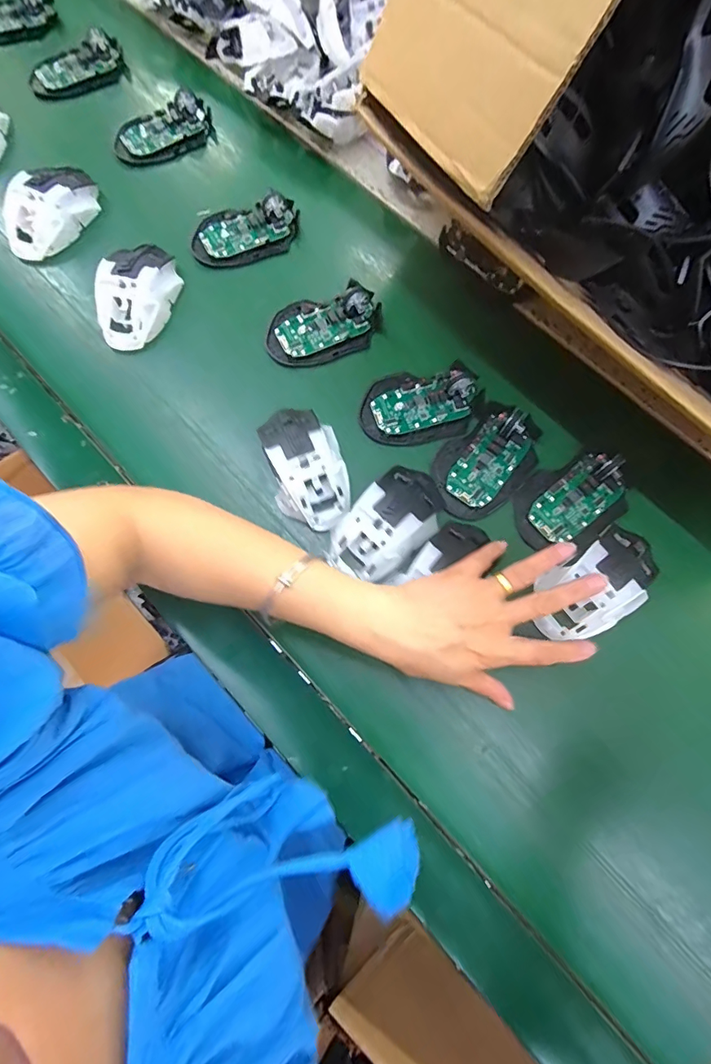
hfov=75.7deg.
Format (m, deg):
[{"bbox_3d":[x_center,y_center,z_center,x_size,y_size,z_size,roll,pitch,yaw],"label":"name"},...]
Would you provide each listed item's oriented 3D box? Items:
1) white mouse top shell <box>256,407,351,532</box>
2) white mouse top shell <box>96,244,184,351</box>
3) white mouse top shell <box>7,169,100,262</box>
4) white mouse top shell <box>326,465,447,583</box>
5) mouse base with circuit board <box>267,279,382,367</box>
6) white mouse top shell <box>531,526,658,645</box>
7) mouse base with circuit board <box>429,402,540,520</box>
[{"bbox_3d":[-0.045,-0.061,0.404,0.063,0.033,0.118,-16,74,-5],"label":"white mouse top shell"},{"bbox_3d":[-0.217,-0.237,0.455,0.062,0.040,0.113,15,74,4],"label":"white mouse top shell"},{"bbox_3d":[-0.321,-0.340,0.482,0.059,0.043,0.110,32,76,9],"label":"white mouse top shell"},{"bbox_3d":[0.030,-0.009,0.386,0.109,0.032,0.063,-44,78,-12],"label":"white mouse top shell"},{"bbox_3d":[-0.031,-0.206,0.449,0.113,0.024,0.067,-14,74,-5],"label":"mouse base with circuit board"},{"bbox_3d":[0.200,0.044,0.373,0.110,0.035,0.060,-35,77,-10],"label":"white mouse top shell"},{"bbox_3d":[0.119,-0.067,0.408,0.115,0.025,0.072,-42,78,-12],"label":"mouse base with circuit board"}]

